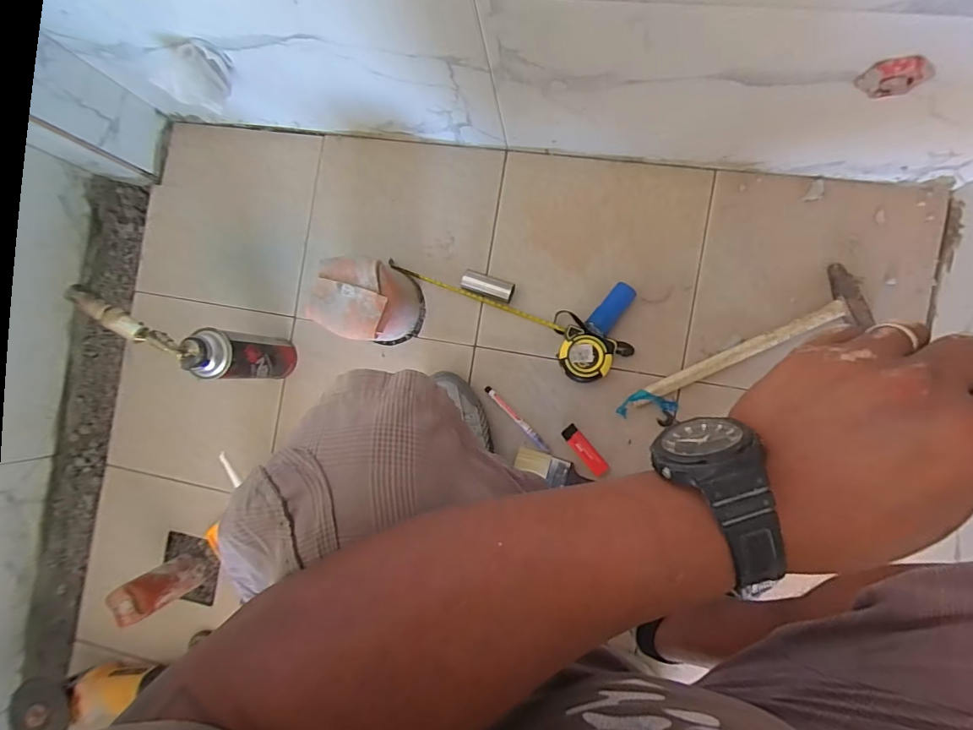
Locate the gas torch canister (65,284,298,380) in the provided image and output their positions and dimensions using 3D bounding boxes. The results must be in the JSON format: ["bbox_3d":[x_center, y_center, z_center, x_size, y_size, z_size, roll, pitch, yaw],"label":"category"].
[{"bbox_3d":[-0.384,-0.027,0.646,0.129,0.218,0.069,17,90,9],"label":"gas torch canister"}]

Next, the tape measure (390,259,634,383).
[{"bbox_3d":[0.022,-0.065,0.693,0.379,0.043,0.079,22,90,9],"label":"tape measure"}]

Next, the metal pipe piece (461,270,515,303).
[{"bbox_3d":[0.003,-0.117,0.702,0.076,0.025,0.031,21,90,9],"label":"metal pipe piece"}]

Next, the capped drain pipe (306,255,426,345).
[{"bbox_3d":[-0.157,-0.088,0.661,0.097,0.154,0.113,28,91,9],"label":"capped drain pipe"}]

